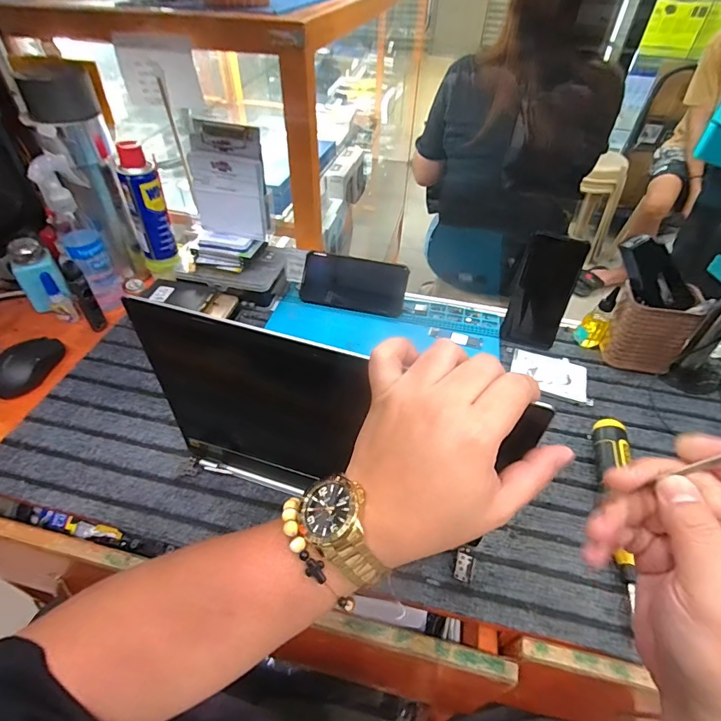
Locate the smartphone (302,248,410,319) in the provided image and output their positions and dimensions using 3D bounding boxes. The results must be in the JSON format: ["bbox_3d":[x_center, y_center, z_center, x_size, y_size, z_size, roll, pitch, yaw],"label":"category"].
[{"bbox_3d":[-0.010,-0.117,0.665,0.159,0.079,0.013,11,8,5],"label":"smartphone"}]

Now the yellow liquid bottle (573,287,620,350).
[{"bbox_3d":[0.342,-0.062,0.618,0.039,0.087,0.039,30,51,25],"label":"yellow liquid bottle"}]

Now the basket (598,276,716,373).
[{"bbox_3d":[0.385,-0.042,0.578,0.097,0.100,0.062,15,46,13],"label":"basket"}]

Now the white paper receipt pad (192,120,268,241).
[{"bbox_3d":[-0.185,-0.251,0.611,0.106,0.150,0.027,8,38,5],"label":"white paper receipt pad"}]

